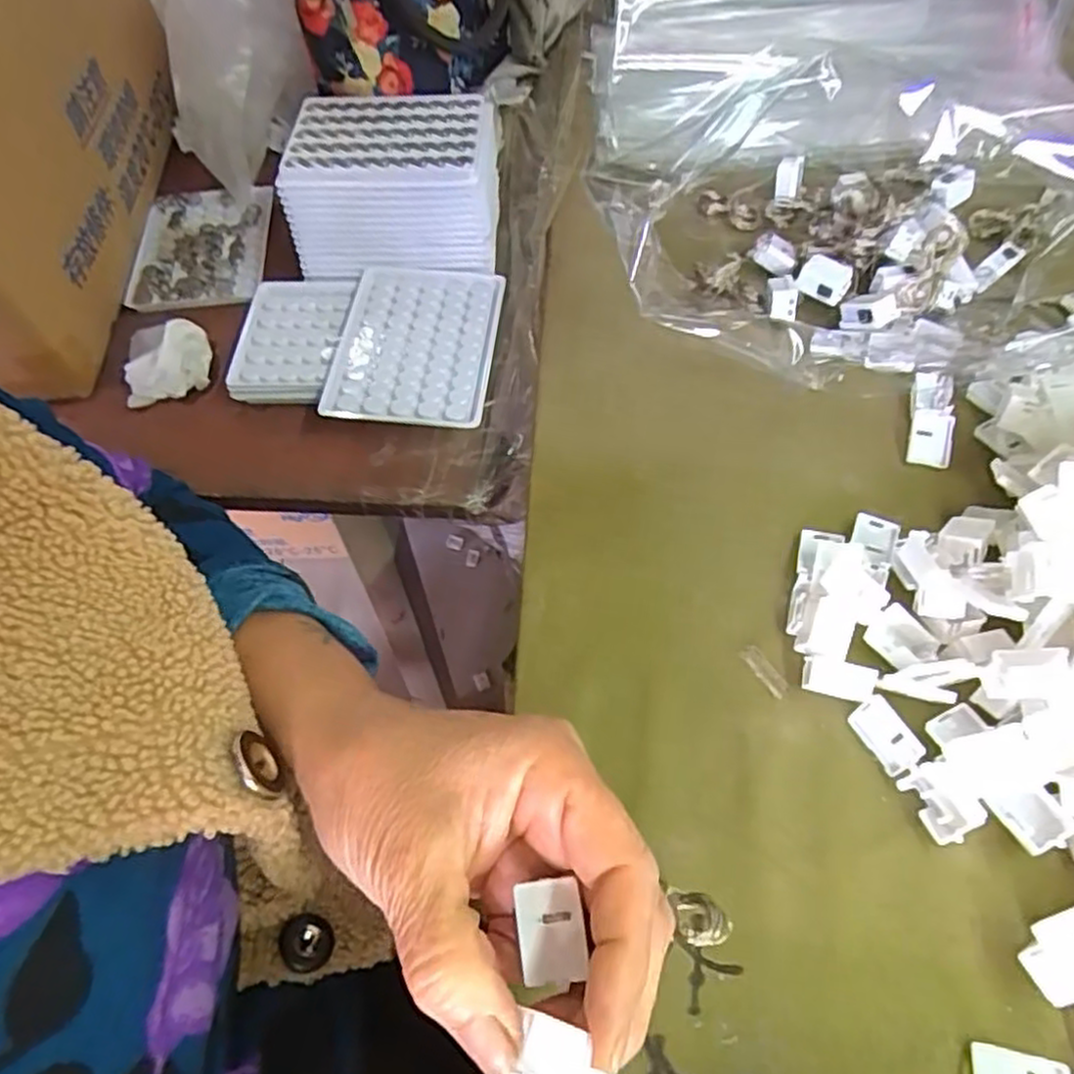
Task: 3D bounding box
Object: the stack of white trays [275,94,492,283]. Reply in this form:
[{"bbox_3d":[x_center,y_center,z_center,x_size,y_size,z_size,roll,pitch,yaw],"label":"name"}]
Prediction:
[{"bbox_3d":[-0.093,-0.232,0.491,0.133,0.068,0.102,1,59,3],"label":"stack of white trays"}]

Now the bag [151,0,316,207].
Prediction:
[{"bbox_3d":[-0.211,-0.342,0.500,0.107,0.184,0.082,-19,59,-10],"label":"bag"}]

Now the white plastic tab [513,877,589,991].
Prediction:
[{"bbox_3d":[0.004,0.112,0.209,0.018,0.004,0.027,-11,73,9],"label":"white plastic tab"}]

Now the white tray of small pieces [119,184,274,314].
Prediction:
[{"bbox_3d":[-0.244,-0.212,0.536,0.090,0.015,0.118,-5,58,-1],"label":"white tray of small pieces"}]

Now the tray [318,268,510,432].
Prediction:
[{"bbox_3d":[-0.075,-0.117,0.451,0.094,0.012,0.121,3,59,6],"label":"tray"}]

